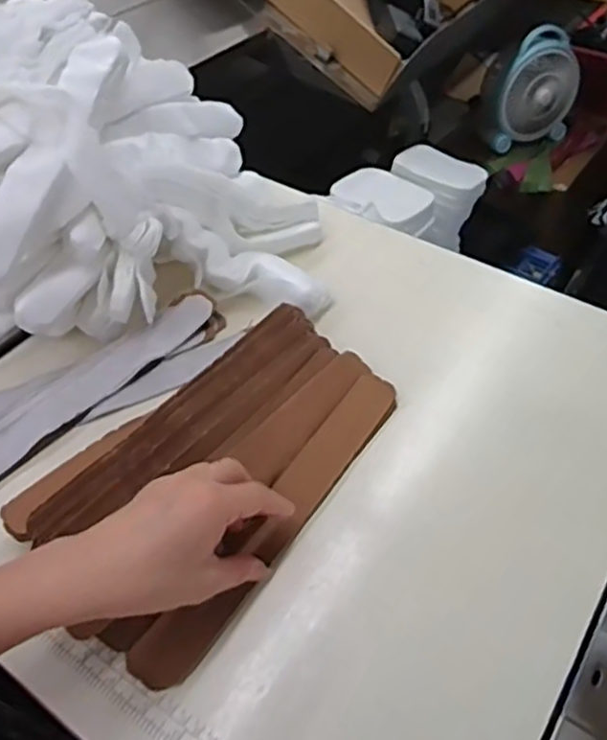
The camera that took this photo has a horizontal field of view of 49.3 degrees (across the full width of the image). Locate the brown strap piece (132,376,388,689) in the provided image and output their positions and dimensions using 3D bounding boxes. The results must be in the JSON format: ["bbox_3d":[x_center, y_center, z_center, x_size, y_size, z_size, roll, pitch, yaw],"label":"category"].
[{"bbox_3d":[-0.015,0.100,0.480,0.038,0.009,0.285,26,53,22],"label":"brown strap piece"}]

